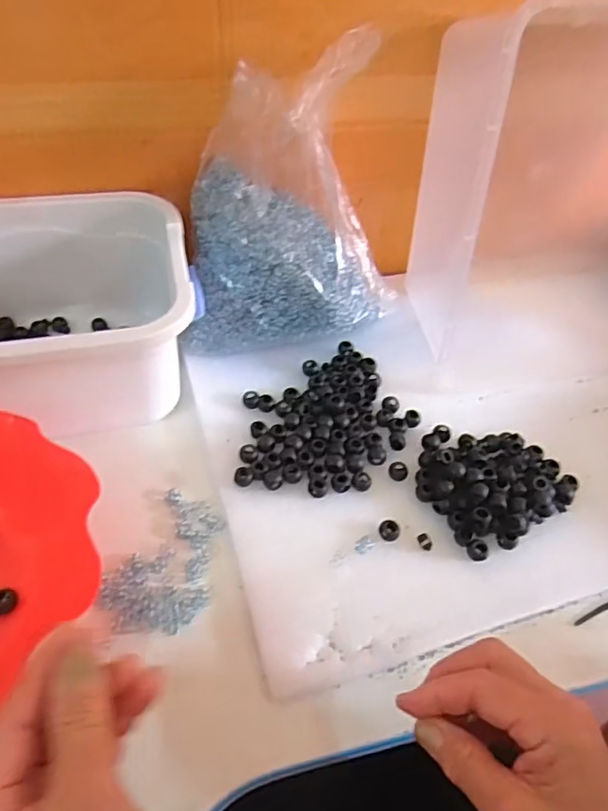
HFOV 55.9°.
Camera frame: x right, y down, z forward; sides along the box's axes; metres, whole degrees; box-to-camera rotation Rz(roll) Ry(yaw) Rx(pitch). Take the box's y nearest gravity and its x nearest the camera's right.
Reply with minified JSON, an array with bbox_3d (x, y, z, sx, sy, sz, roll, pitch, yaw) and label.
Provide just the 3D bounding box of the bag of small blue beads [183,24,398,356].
[{"bbox_3d":[-0.009,-0.175,0.500,0.193,0.213,0.143,-4,51,-9],"label":"bag of small blue beads"}]

